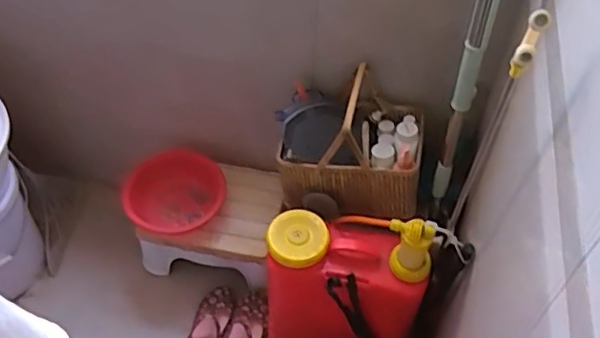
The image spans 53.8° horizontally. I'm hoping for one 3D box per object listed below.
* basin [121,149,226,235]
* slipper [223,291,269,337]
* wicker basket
[{"bbox_3d":[-0.317,0.053,1.464,0.225,0.077,0.226,1,49,-1],"label":"basin"},{"bbox_3d":[-0.142,0.414,1.498,0.103,0.058,0.229,17,51,13],"label":"slipper"},{"bbox_3d":[0.111,-0.056,1.277,0.299,0.217,0.245,4,49,2],"label":"wicker basket"}]

